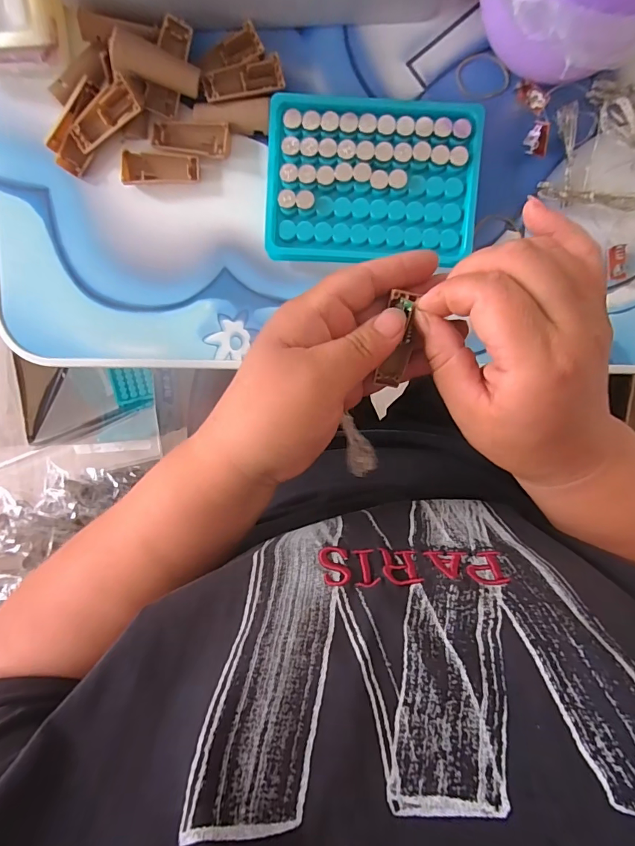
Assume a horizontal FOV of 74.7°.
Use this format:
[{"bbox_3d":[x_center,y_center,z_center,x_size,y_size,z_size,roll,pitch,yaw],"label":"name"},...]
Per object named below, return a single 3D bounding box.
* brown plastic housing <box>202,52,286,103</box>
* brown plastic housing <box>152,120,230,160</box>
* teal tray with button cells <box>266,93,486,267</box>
[{"bbox_3d":[-0.047,-0.218,0.264,0.049,0.008,0.020,-13,97,3],"label":"brown plastic housing"},{"bbox_3d":[-0.082,-0.187,0.273,0.050,0.007,0.020,6,97,0],"label":"brown plastic housing"},{"bbox_3d":[0.035,-0.154,0.269,0.130,0.022,0.095,3,97,1],"label":"teal tray with button cells"}]

